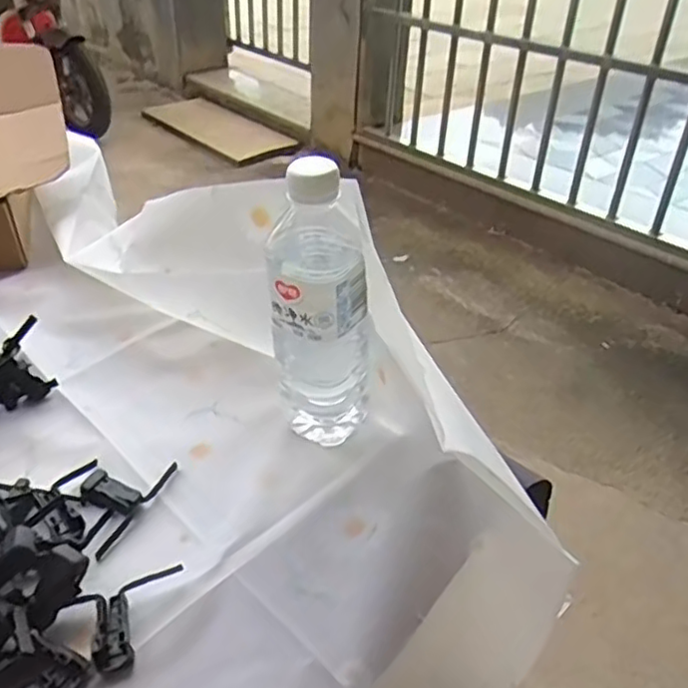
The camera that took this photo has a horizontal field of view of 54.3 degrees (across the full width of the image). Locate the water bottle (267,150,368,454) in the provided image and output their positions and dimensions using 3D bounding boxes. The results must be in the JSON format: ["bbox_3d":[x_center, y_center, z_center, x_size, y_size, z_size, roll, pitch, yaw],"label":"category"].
[{"bbox_3d":[-0.016,-0.023,0.468,0.068,0.211,0.066,-4,37,-5],"label":"water bottle"}]

